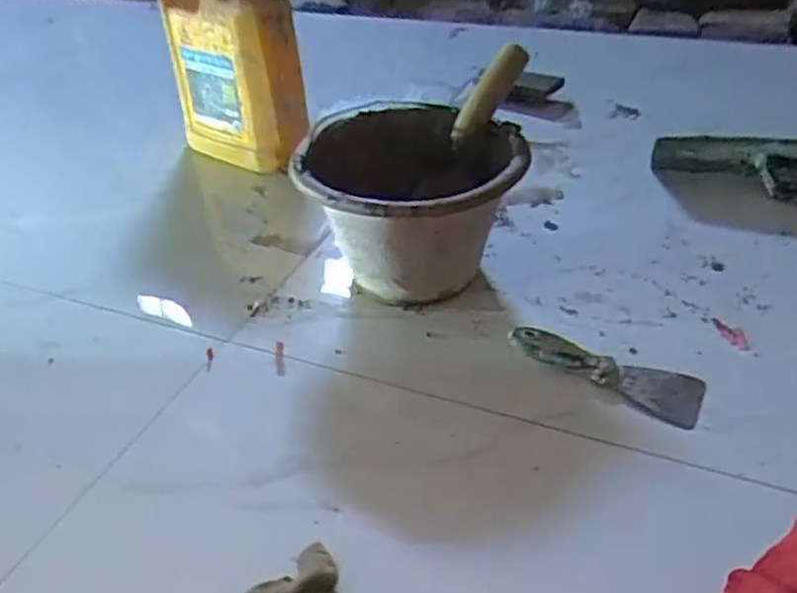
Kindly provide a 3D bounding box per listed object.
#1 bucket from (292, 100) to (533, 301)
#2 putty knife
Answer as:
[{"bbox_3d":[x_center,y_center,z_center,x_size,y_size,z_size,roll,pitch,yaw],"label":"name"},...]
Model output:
[{"bbox_3d":[0.012,-0.096,0.843,0.242,0.180,0.254,-2,36,1],"label":"bucket"},{"bbox_3d":[0.202,0.070,0.717,0.193,0.020,0.065,15,40,23],"label":"putty knife"}]

